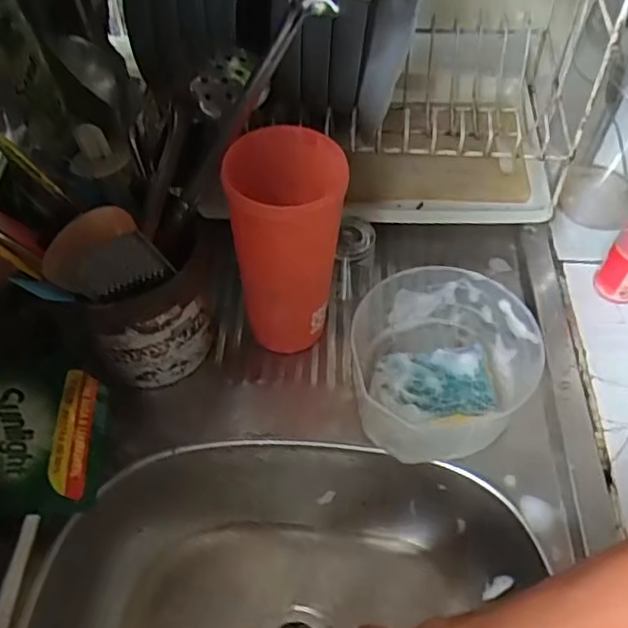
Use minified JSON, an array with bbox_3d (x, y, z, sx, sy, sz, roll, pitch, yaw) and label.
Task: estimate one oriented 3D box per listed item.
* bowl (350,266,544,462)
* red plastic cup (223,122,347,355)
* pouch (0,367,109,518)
[{"bbox_3d":[0.104,0.036,0.508,0.135,0.067,0.137,0,53,0],"label":"bowl"},{"bbox_3d":[-0.018,-0.049,0.499,0.080,0.197,0.079,0,53,0],"label":"red plastic cup"},{"bbox_3d":[-0.225,0.092,0.462,0.138,0.038,0.110,0,53,0],"label":"pouch"}]

